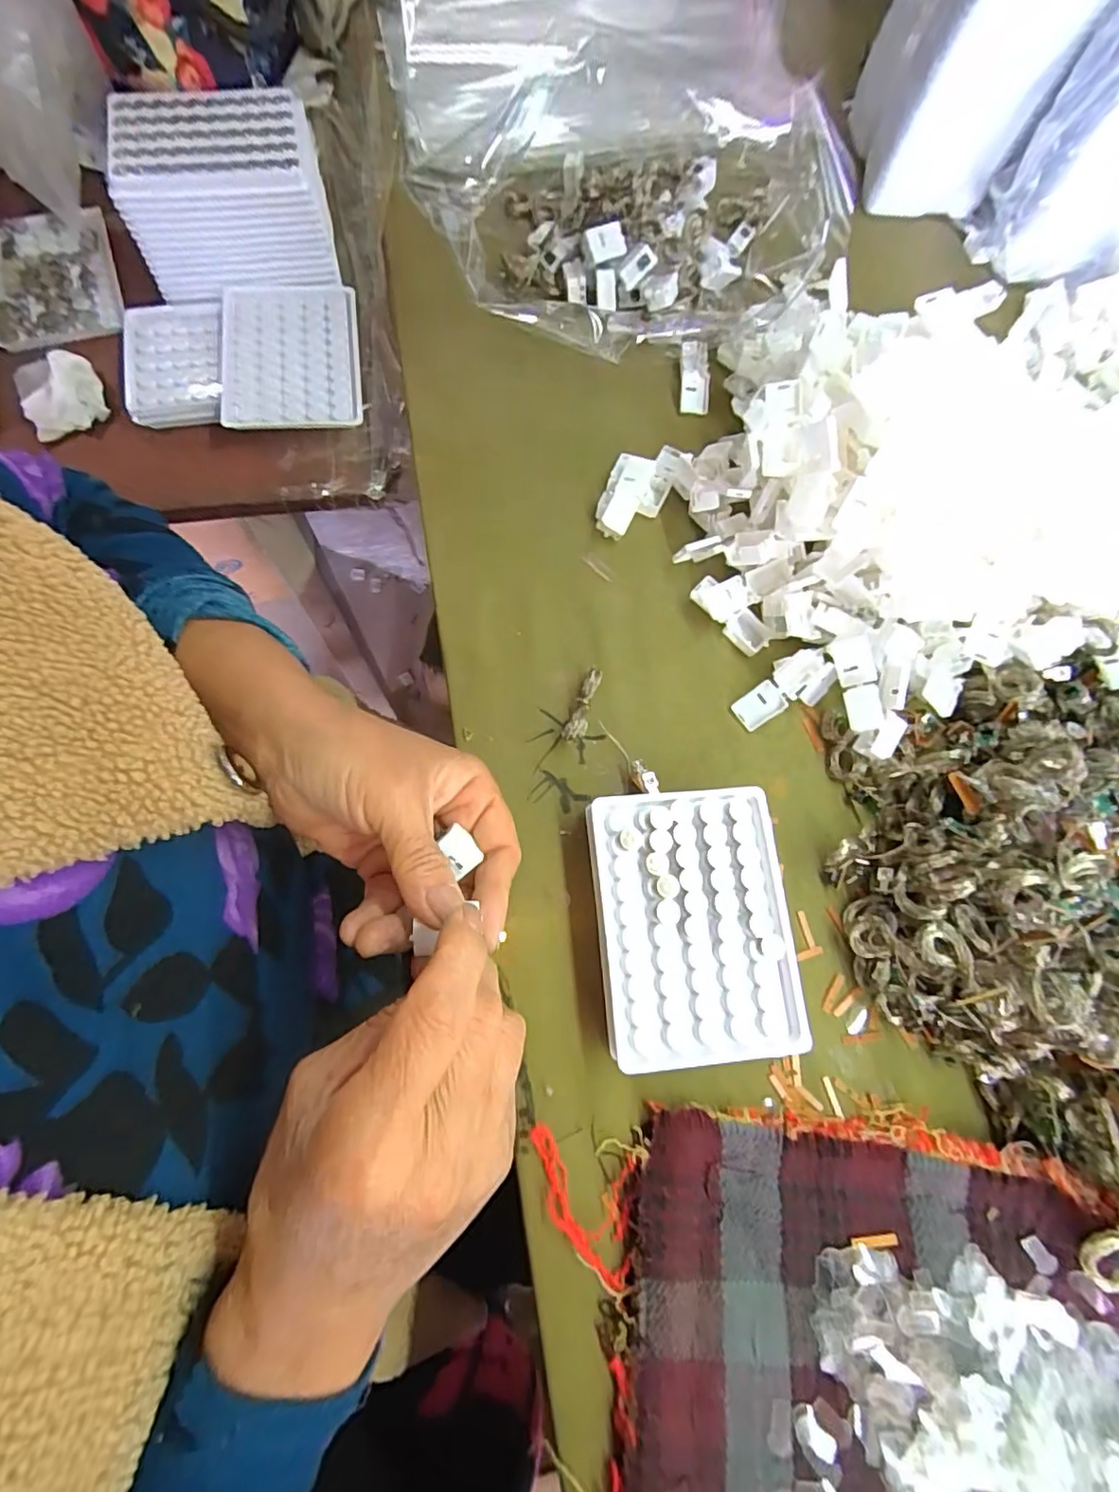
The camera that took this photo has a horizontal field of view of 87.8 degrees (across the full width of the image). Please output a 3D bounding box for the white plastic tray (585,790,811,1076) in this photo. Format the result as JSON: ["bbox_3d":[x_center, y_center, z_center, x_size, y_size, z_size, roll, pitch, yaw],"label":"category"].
[{"bbox_3d":[0.067,0.090,0.298,0.095,0.026,0.128,-3,74,-6],"label":"white plastic tray"}]

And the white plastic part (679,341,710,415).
[{"bbox_3d":[0.097,-0.263,0.416,0.021,0.010,0.049,0,94,1],"label":"white plastic part"}]

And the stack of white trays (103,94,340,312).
[{"bbox_3d":[-0.235,-0.393,0.421,0.132,0.076,0.095,-8,72,-6],"label":"stack of white trays"}]

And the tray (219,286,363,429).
[{"bbox_3d":[-0.197,-0.282,0.425,0.097,0.013,0.121,-7,76,-3],"label":"tray"}]

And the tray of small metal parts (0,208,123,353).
[{"bbox_3d":[-0.393,-0.359,0.444,0.091,0.013,0.124,-18,76,-10],"label":"tray of small metal parts"}]

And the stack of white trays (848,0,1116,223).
[{"bbox_3d":[0.306,-0.527,0.430,0.107,0.155,0.129,6,74,-3],"label":"stack of white trays"}]

